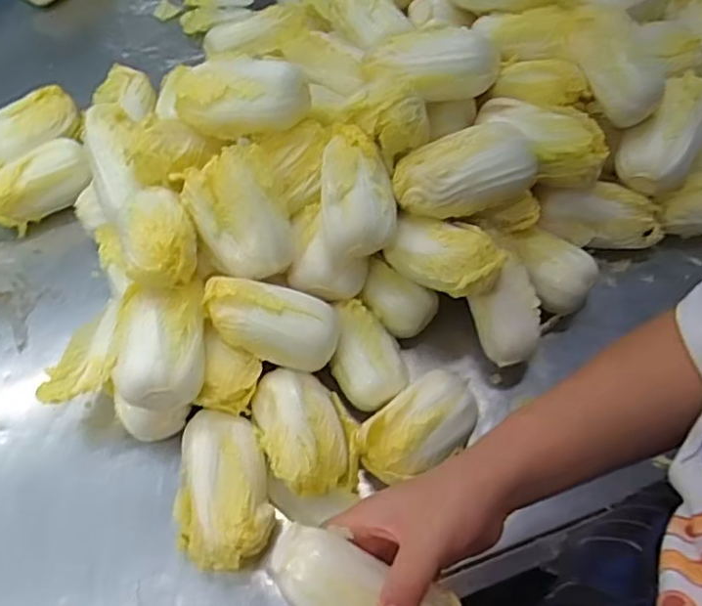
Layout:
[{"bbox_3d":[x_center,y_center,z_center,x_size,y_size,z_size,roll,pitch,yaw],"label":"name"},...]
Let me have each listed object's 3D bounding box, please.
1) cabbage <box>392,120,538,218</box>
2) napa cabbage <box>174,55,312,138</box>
[{"bbox_3d":[0.117,-0.131,0.628,0.145,0.056,0.076,-26,65,-14],"label":"cabbage"},{"bbox_3d":[-0.112,-0.213,0.636,0.137,0.066,0.060,11,62,5],"label":"napa cabbage"}]

